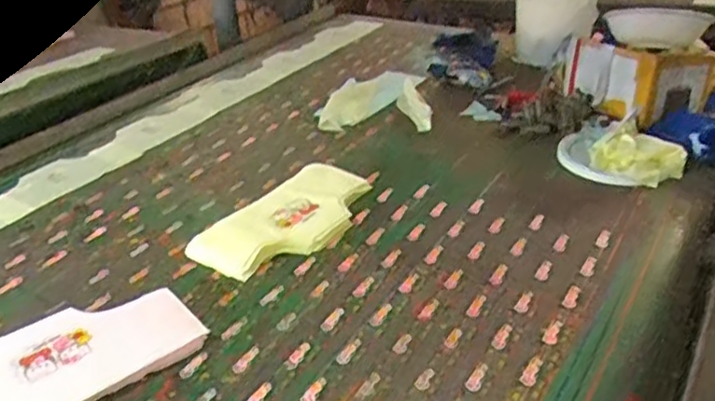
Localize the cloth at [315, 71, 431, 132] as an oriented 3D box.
[{"bbox_3d":[0.037,-0.235,1.442,0.230,0.027,0.319,-3,29,5],"label":"cloth"}]

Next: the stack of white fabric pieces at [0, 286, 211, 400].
[{"bbox_3d":[-0.370,0.197,0.782,0.333,0.020,0.163,-25,34,-30],"label":"stack of white fabric pieces"}]

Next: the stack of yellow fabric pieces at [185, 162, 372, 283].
[{"bbox_3d":[-0.102,0.025,1.044,0.182,0.025,0.323,14,34,31],"label":"stack of yellow fabric pieces"}]

